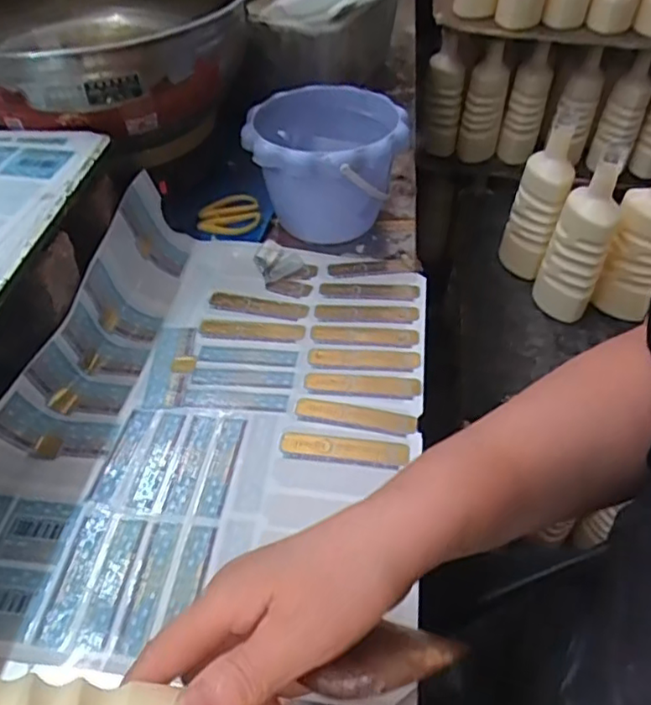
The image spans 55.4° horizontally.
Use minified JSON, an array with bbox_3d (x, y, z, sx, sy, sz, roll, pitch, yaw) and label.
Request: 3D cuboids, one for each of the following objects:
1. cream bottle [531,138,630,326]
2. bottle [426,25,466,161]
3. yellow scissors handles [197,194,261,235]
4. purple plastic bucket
[{"bbox_3d":[0.365,-0.162,0.886,0.080,0.265,0.072,18,47,15],"label":"cream bottle"},{"bbox_3d":[0.244,-0.526,1.269,0.084,0.258,0.070,11,46,8],"label":"bottle"},{"bbox_3d":[-0.102,-0.146,0.652,0.063,0.011,0.052,-12,62,-3],"label":"yellow scissors handles"},{"bbox_3d":[0.003,-0.180,0.623,0.144,0.119,0.139,-1,46,1],"label":"purple plastic bucket"}]

